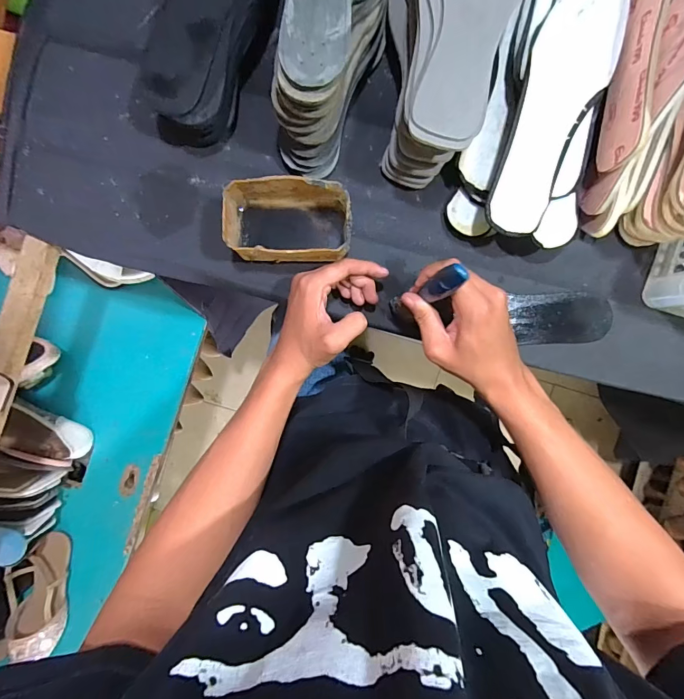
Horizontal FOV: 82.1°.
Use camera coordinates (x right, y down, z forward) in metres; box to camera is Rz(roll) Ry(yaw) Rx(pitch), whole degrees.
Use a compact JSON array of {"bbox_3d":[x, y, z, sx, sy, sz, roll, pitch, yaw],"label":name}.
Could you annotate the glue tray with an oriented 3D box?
[{"bbox_3d":[-0.055,-0.134,0.420,0.126,0.067,0.079,-1,92,-2],"label":"glue tray"}]

